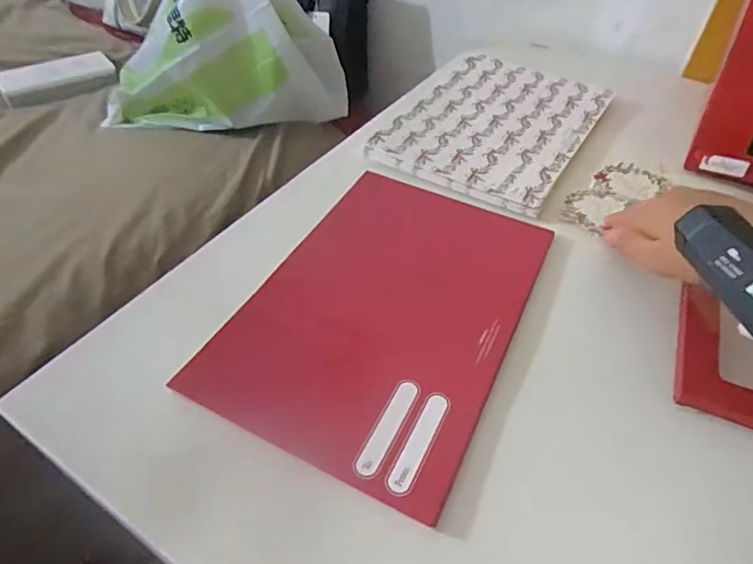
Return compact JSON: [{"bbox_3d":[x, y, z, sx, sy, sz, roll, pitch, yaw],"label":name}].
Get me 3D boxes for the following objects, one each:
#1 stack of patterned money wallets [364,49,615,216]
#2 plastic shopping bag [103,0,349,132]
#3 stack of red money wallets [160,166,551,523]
[{"bbox_3d":[0.127,-0.171,0.545,0.176,0.020,0.268,25,48,20],"label":"stack of patterned money wallets"},{"bbox_3d":[-0.206,-0.317,0.687,0.331,0.227,0.113,-2,45,-6],"label":"plastic shopping bag"},{"bbox_3d":[0.009,0.014,0.372,0.178,0.013,0.256,21,47,17],"label":"stack of red money wallets"}]

